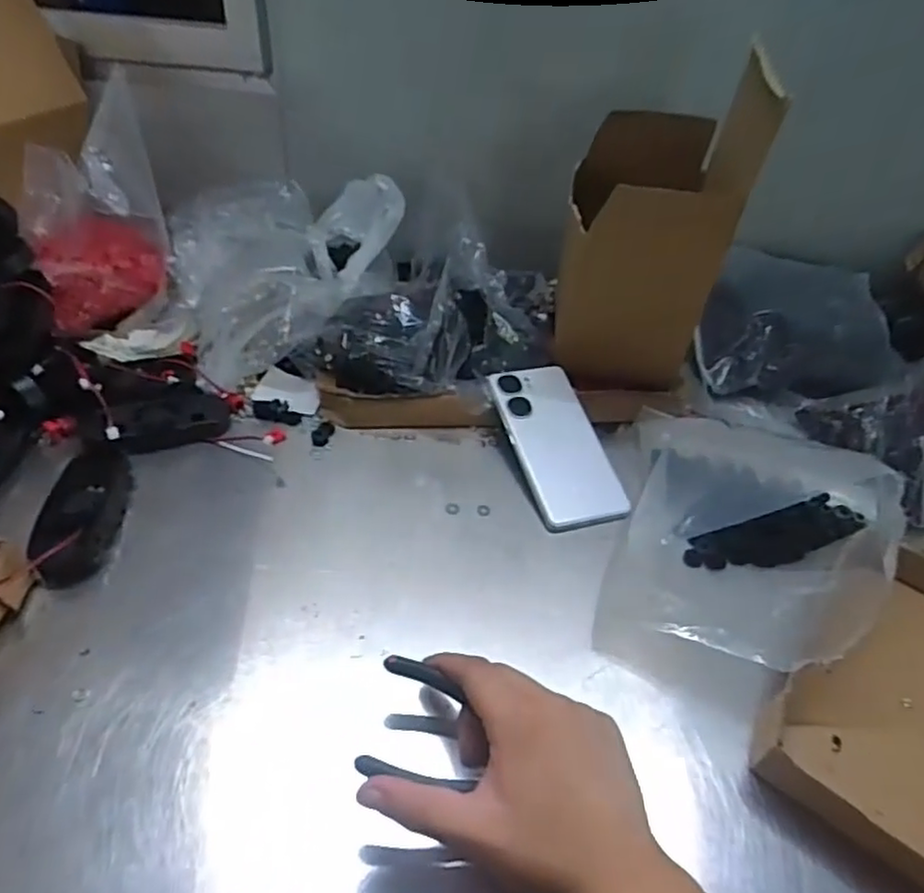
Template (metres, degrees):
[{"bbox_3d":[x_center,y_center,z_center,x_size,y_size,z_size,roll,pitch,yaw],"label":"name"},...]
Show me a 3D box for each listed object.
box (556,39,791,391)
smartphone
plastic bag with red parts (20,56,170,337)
[{"bbox_3d":[0.168,-0.212,0.599,0.123,0.259,0.159,7,41,0],"label":"box"},{"bbox_3d":[0.081,-0.005,0.564,0.074,0.008,0.165,-11,55,-12],"label":"smartphone"},{"bbox_3d":[-0.338,-0.209,0.606,0.115,0.161,0.171,-13,45,-21],"label":"plastic bag with red parts"}]

